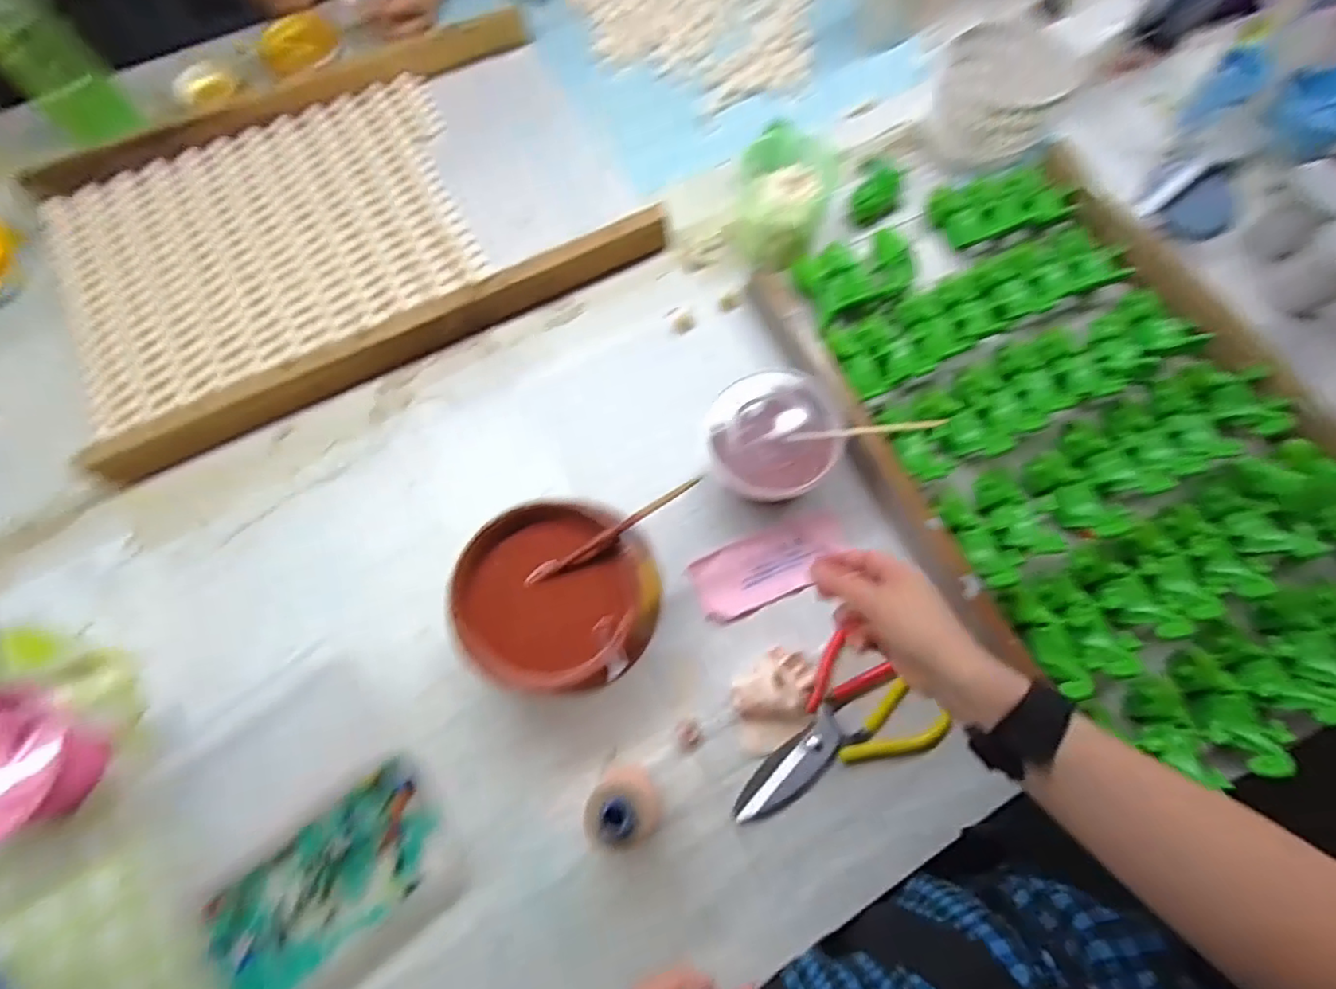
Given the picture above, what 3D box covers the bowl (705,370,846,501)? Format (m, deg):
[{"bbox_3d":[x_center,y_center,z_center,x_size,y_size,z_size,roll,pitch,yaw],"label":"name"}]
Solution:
[{"bbox_3d":[0.094,-0.054,0.541,0.114,0.067,0.115,0,69,1],"label":"bowl"}]

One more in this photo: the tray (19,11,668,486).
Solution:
[{"bbox_3d":[-0.356,-0.314,0.669,0.588,0.040,0.426,-30,72,-10],"label":"tray"}]

